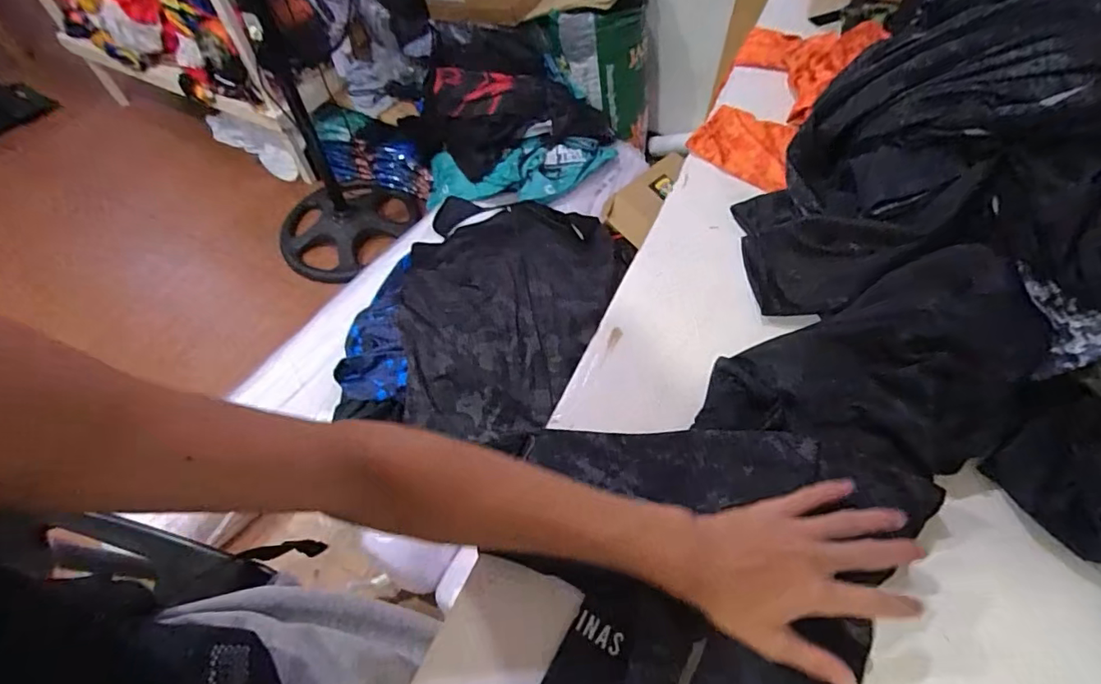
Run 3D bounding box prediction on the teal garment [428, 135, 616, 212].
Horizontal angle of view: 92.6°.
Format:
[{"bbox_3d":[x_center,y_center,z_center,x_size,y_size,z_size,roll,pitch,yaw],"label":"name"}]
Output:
[{"bbox_3d":[-0.131,-0.512,1.672,0.626,0.153,0.222,-3,56,19],"label":"teal garment"}]

